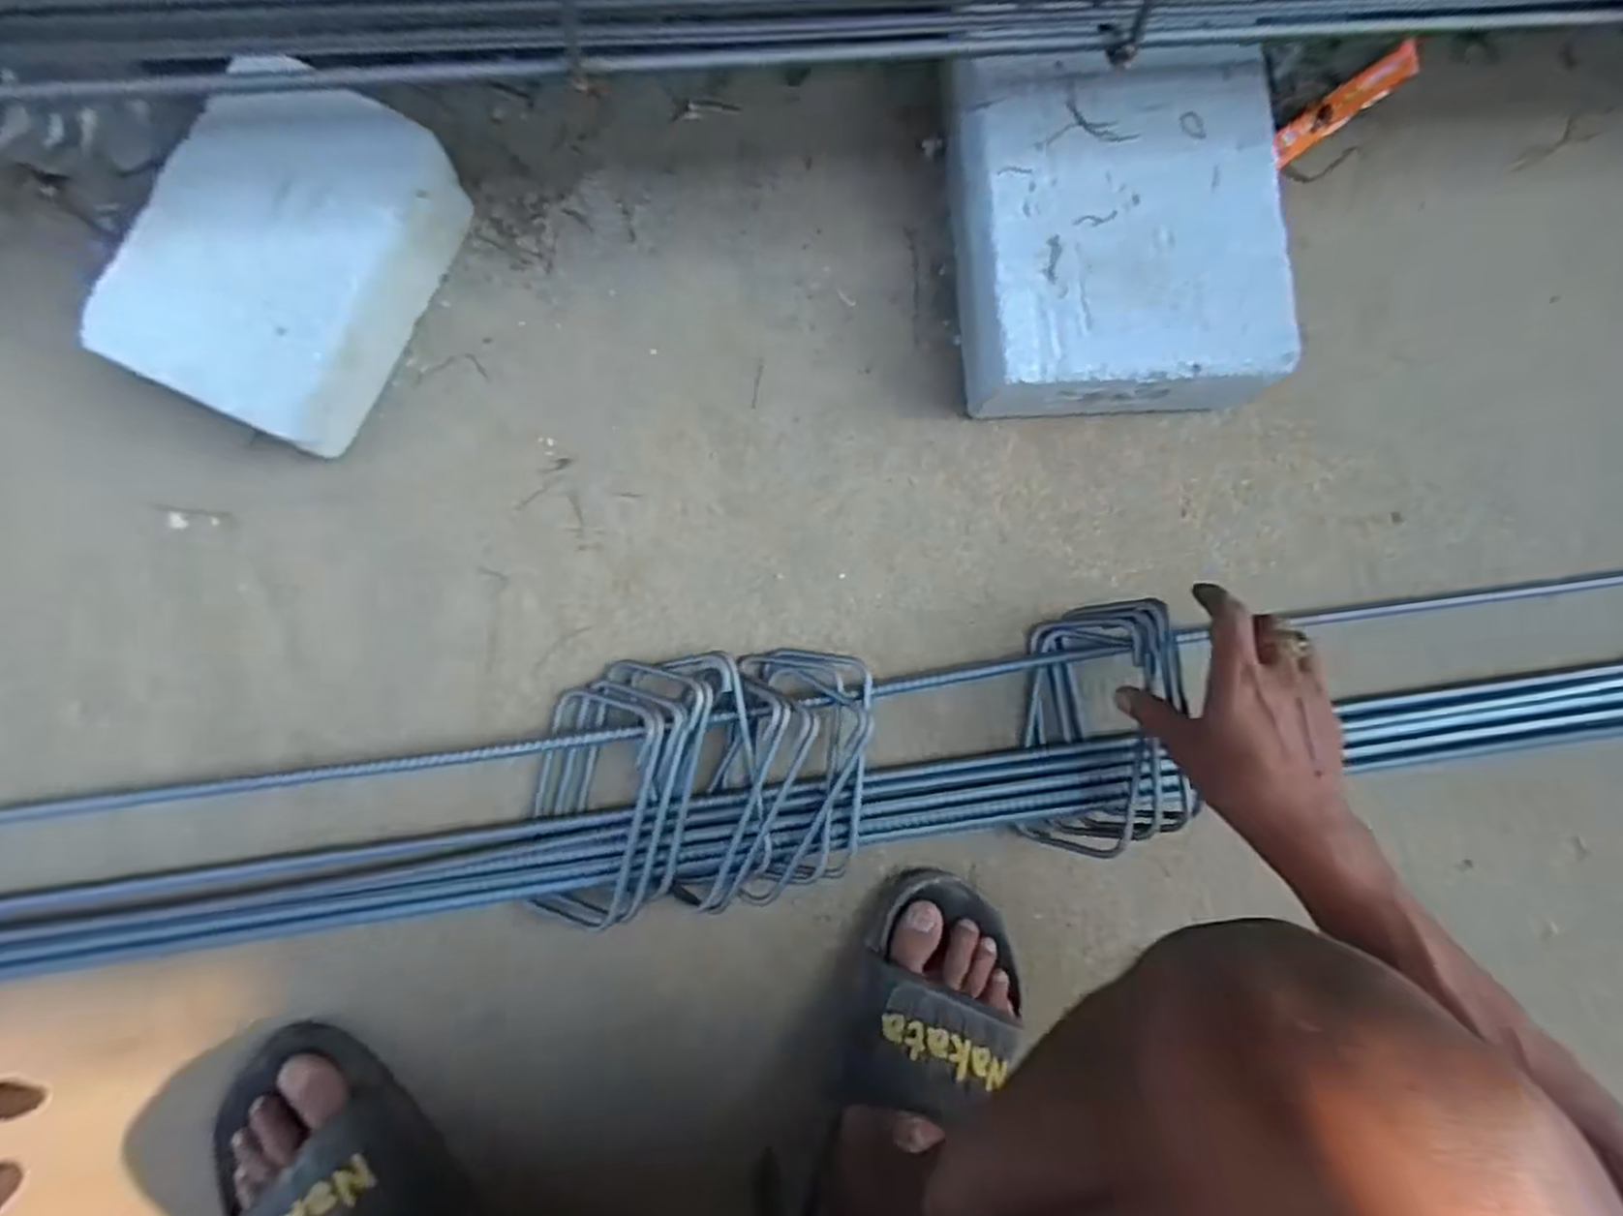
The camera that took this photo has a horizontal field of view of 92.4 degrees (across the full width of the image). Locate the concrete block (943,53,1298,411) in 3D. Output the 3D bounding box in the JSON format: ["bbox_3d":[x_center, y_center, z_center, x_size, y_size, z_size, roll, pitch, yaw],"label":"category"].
[{"bbox_3d":[0.201,-0.244,0.527,0.200,0.080,0.218,-4,88,-6],"label":"concrete block"}]

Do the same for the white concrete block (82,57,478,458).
[{"bbox_3d":[-0.315,-0.210,0.477,0.131,0.076,0.204,27,85,-4],"label":"white concrete block"}]

